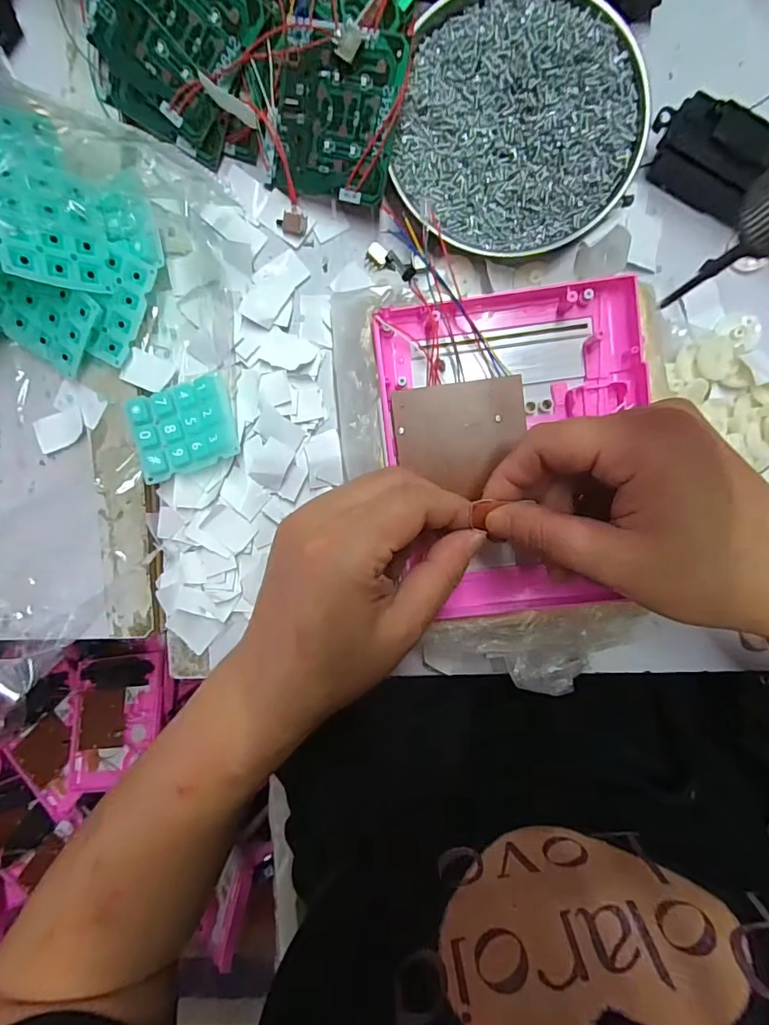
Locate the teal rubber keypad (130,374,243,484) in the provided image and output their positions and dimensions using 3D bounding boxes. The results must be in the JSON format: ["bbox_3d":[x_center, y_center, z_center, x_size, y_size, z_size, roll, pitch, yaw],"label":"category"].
[{"bbox_3d":[-0.113,-0.048,0.276,0.056,0.010,0.045,-18,95,-3],"label":"teal rubber keypad"}]

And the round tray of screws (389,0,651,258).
[{"bbox_3d":[0.073,-0.208,0.263,0.125,0.017,0.127,0,96,3],"label":"round tray of screws"}]

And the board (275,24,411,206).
[{"bbox_3d":[-0.025,-0.206,0.256,0.066,0.005,0.070,17,116,12],"label":"board"}]

